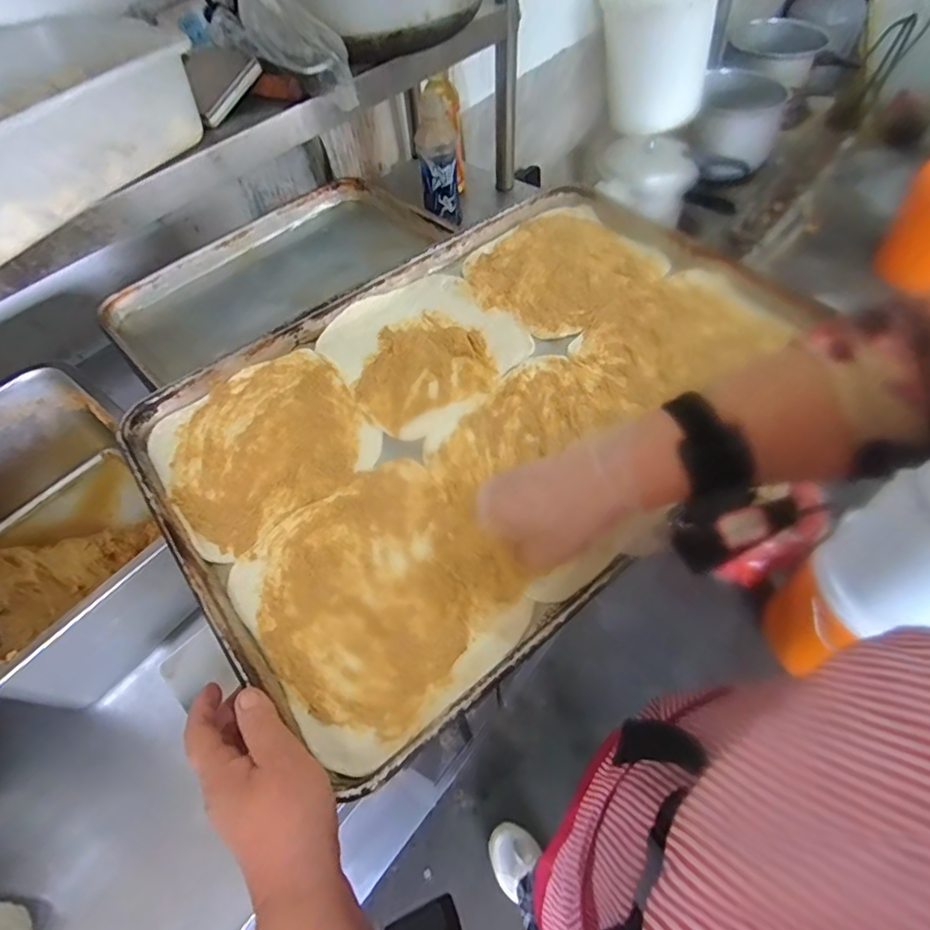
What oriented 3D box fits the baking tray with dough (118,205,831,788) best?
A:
[{"bbox_3d":[0.034,-0.084,0.497,0.611,0.033,0.396,-36,61,-19],"label":"baking tray with dough"}]

